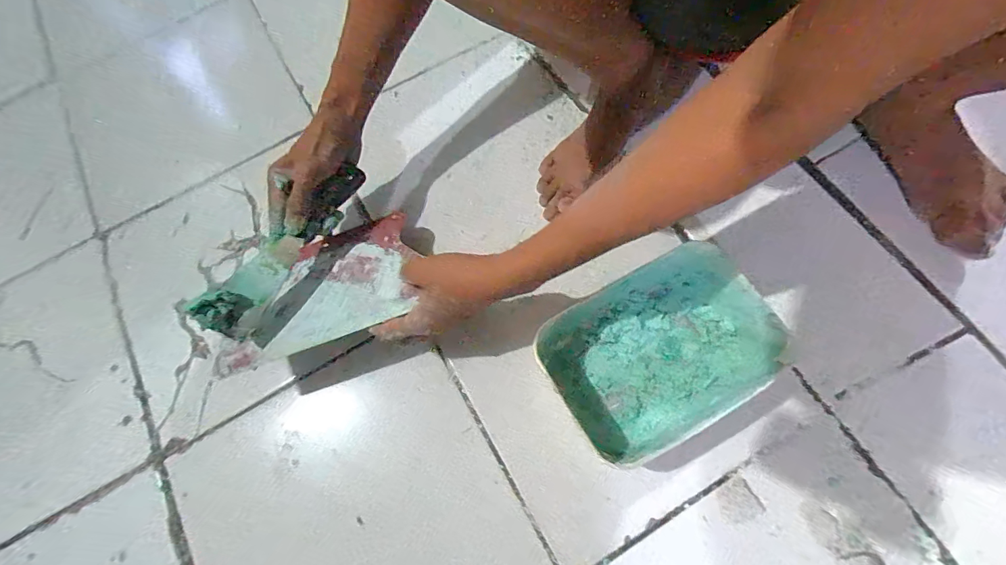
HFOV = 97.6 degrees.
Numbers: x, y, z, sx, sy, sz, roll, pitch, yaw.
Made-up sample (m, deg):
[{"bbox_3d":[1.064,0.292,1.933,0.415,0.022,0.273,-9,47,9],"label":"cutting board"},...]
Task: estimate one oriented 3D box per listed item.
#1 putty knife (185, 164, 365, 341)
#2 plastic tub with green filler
[{"bbox_3d":[-0.201,-0.037,0.422,0.018,0.048,0.203,26,62,11],"label":"putty knife"},{"bbox_3d":[0.153,0.065,0.435,0.207,0.047,0.156,-32,72,-8],"label":"plastic tub with green filler"}]

